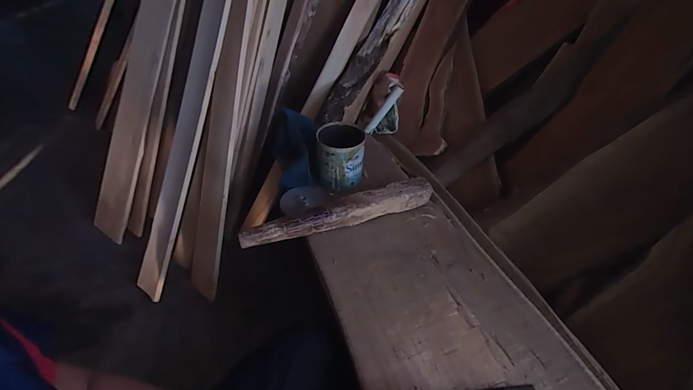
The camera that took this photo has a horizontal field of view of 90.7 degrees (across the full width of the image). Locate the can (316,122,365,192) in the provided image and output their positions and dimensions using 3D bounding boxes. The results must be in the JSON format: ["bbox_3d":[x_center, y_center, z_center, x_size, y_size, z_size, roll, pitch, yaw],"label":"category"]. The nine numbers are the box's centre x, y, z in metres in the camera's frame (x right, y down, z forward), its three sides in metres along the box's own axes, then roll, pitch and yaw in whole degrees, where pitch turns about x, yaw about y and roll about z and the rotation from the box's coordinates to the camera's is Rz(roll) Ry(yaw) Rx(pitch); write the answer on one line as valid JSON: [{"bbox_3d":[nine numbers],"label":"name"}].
[{"bbox_3d":[-0.018,-0.086,0.741,0.097,0.109,0.111,-8,44,-12],"label":"can"}]

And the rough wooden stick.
[{"bbox_3d":[-0.014,0.035,0.662,0.379,0.055,0.046,-13,45,-17],"label":"rough wooden stick"}]

